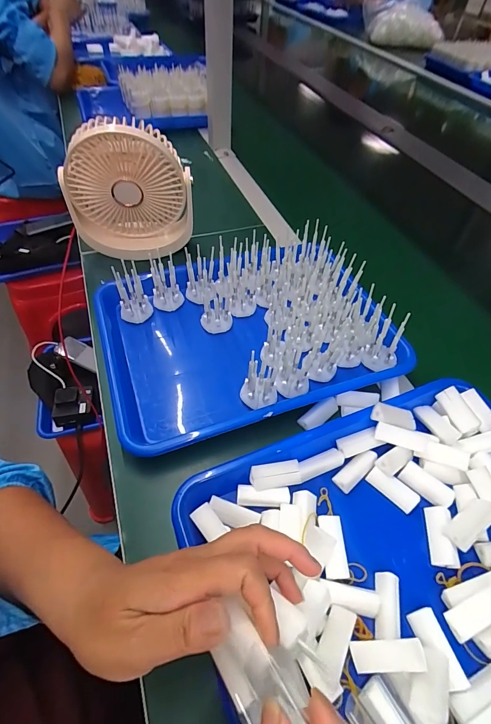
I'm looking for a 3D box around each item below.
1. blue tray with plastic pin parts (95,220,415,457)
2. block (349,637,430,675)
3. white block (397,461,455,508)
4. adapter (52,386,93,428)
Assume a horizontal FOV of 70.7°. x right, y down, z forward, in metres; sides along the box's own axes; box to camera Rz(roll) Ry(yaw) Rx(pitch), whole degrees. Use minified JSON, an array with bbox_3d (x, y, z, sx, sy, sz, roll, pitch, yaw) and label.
[{"bbox_3d":[0.000,-0.053,0.399,0.331,0.062,0.239,-16,55,-15],"label":"blue tray with plastic pin parts"},{"bbox_3d":[0.094,0.196,0.231,0.046,0.006,0.017,-22,47,20],"label":"block"},{"bbox_3d":[0.168,0.113,0.321,0.046,0.010,0.021,37,59,22],"label":"white block"},{"bbox_3d":[-0.349,0.084,0.706,0.073,0.038,0.082,-9,54,-10],"label":"adapter"}]

